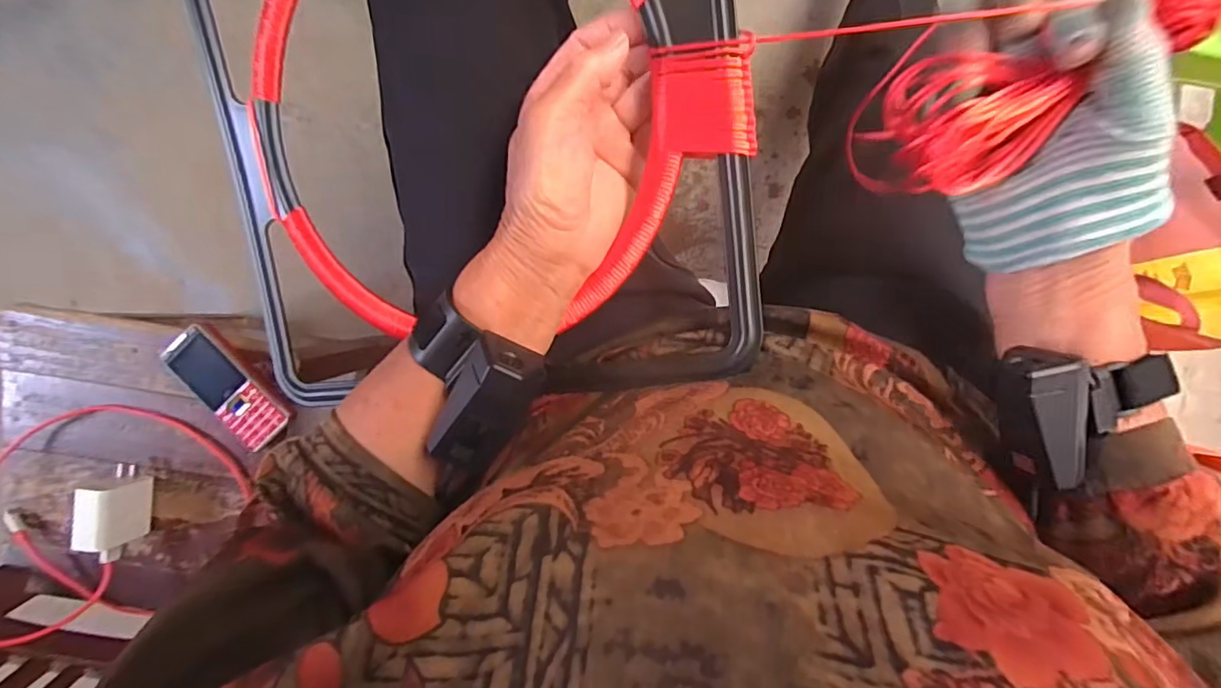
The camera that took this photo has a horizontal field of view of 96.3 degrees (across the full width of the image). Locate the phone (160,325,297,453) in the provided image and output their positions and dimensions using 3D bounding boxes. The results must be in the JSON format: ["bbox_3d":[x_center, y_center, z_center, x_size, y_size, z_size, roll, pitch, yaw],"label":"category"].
[{"bbox_3d":[-0.385,0.043,0.549,0.058,0.014,0.136,-44,91,4],"label":"phone"}]

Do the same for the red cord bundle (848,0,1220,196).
[{"bbox_3d":[0.202,-0.127,0.274,0.152,0.033,0.073,-17,92,25],"label":"red cord bundle"}]

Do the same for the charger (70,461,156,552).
[{"bbox_3d":[-0.512,0.173,0.565,0.039,0.053,0.087,10,94,1],"label":"charger"}]

